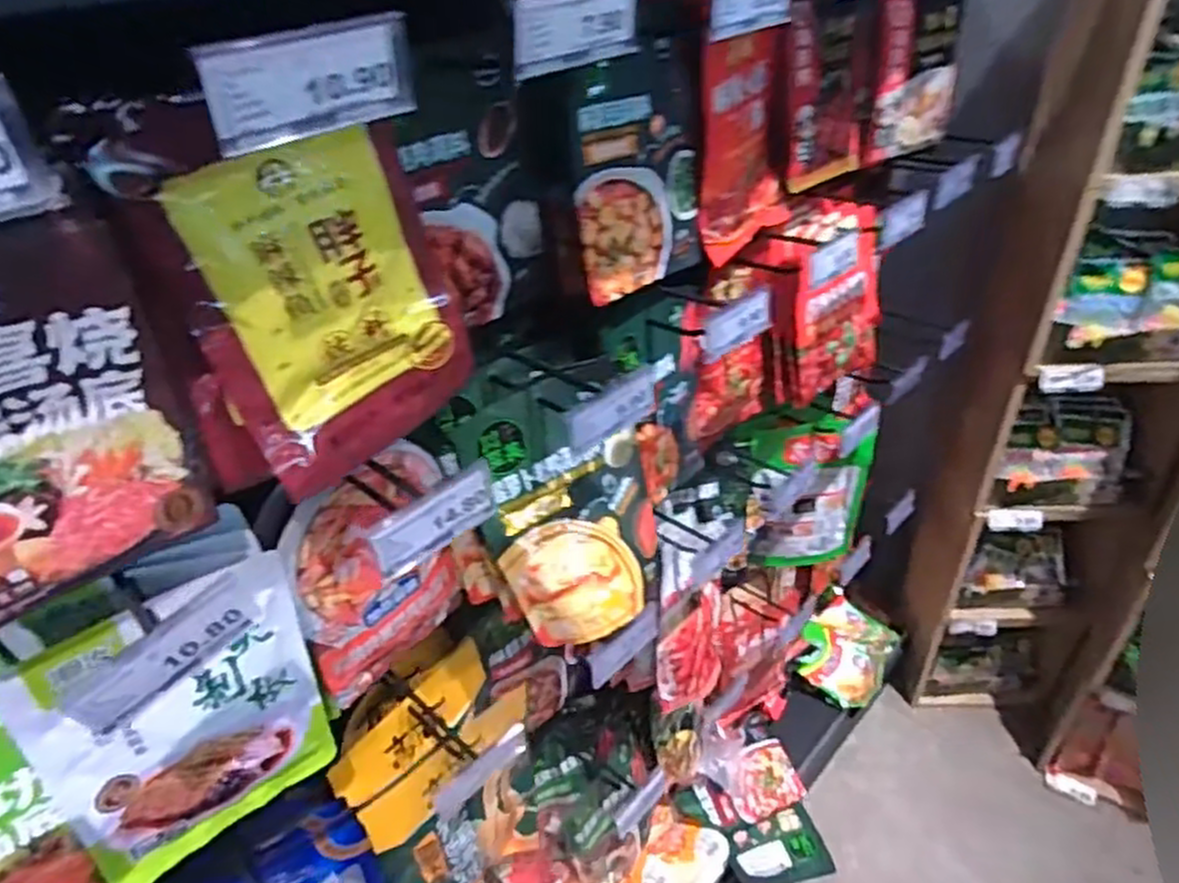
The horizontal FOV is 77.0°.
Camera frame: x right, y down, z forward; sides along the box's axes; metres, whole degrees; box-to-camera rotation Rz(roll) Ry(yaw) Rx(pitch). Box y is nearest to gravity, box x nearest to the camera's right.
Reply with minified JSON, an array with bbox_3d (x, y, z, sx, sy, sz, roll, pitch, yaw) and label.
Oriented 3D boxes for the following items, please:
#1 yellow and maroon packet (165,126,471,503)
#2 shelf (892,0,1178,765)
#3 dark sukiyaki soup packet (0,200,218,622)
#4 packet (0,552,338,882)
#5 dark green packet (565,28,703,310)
[{"bbox_3d":[-0.160,-0.088,0.479,0.157,0.195,0.018,-35,34,-32],"label":"yellow and maroon packet"},{"bbox_3d":[0.866,-0.050,1.333,0.377,1.421,0.319,19,42,28],"label":"shelf"},{"bbox_3d":[-0.273,-0.004,0.357,0.018,0.182,0.140,23,44,32],"label":"dark sukiyaki soup packet"},{"bbox_3d":[-0.282,0.209,0.542,0.182,0.229,0.033,-29,43,-29],"label":"packet"},{"bbox_3d":[0.050,-0.256,0.704,0.019,0.214,0.178,15,32,42],"label":"dark green packet"}]

